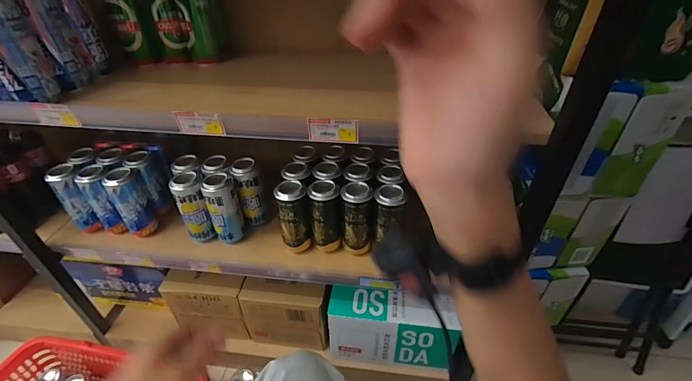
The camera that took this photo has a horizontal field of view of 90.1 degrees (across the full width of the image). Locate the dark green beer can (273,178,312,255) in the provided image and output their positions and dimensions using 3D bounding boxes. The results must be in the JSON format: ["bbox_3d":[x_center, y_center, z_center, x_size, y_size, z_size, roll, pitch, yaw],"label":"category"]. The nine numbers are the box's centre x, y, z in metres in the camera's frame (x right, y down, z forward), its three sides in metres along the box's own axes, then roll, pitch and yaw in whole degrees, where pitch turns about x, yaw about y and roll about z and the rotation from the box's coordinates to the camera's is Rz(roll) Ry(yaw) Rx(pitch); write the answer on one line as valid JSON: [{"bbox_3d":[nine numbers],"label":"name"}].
[{"bbox_3d":[-0.108,0.060,0.719,0.064,0.164,0.053,-9,39,-10],"label":"dark green beer can"}]

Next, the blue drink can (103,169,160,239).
[{"bbox_3d":[-0.473,0.026,0.766,0.064,0.154,0.054,-27,45,-28],"label":"blue drink can"}]

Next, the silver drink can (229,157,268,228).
[{"bbox_3d":[-0.218,0.006,0.783,0.054,0.150,0.056,-13,40,-14],"label":"silver drink can"}]

